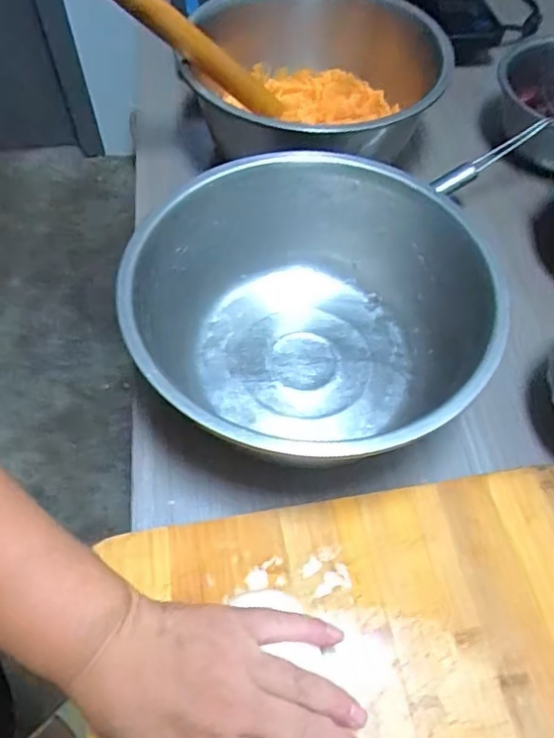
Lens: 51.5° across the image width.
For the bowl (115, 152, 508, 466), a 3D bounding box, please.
[{"bbox_3d":[0.022,-0.035,0.453,0.243,0.117,0.263,1,58,-2],"label":"bowl"}]

